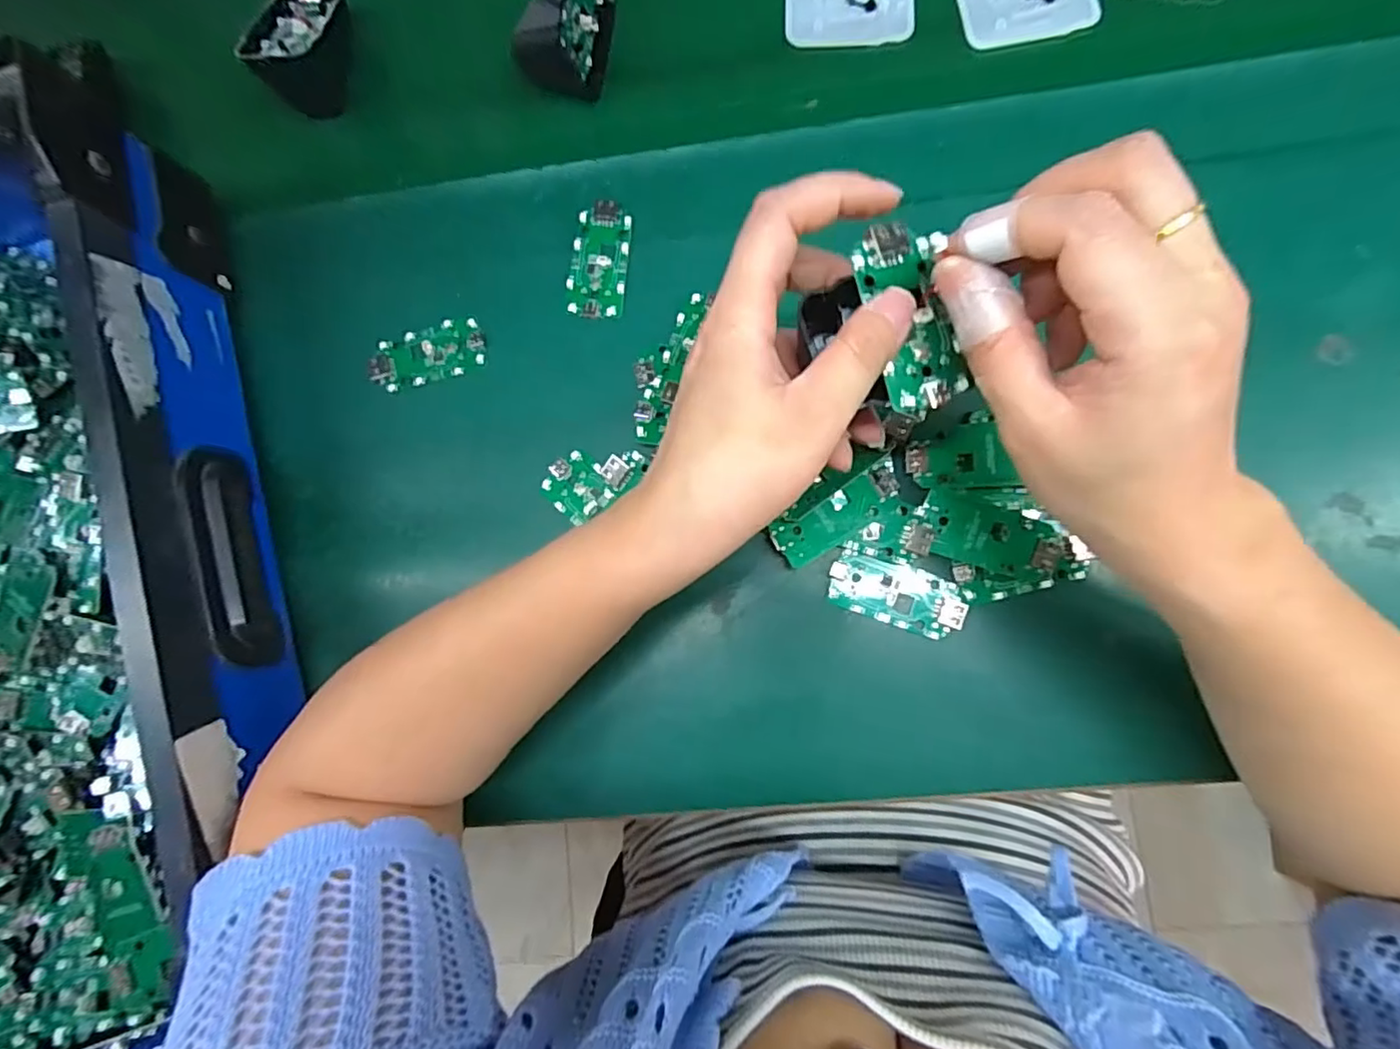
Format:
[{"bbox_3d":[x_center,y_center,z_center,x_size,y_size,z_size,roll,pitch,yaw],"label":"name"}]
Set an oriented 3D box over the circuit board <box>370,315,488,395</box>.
[{"bbox_3d":[-0.148,-0.093,0.332,0.061,0.006,0.031,-15,83,4],"label":"circuit board"}]

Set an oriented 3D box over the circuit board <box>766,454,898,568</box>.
[{"bbox_3d":[0.066,-0.005,0.291,0.066,0.005,0.021,-31,86,-1],"label":"circuit board"}]

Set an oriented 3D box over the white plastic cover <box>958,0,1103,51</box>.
[{"bbox_3d":[0.179,-0.284,0.330,0.070,0.004,0.043,-12,83,4],"label":"white plastic cover"}]

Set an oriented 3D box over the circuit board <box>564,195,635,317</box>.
[{"bbox_3d":[-0.054,-0.143,0.330,0.031,0.004,0.064,8,85,6],"label":"circuit board"}]

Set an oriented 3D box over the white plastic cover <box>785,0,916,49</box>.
[{"bbox_3d":[0.084,-0.289,0.343,0.069,0.009,0.038,2,84,6],"label":"white plastic cover"}]

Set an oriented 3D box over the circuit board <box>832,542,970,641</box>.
[{"bbox_3d":[0.095,0.033,0.294,0.063,0.005,0.031,19,86,7],"label":"circuit board"}]

